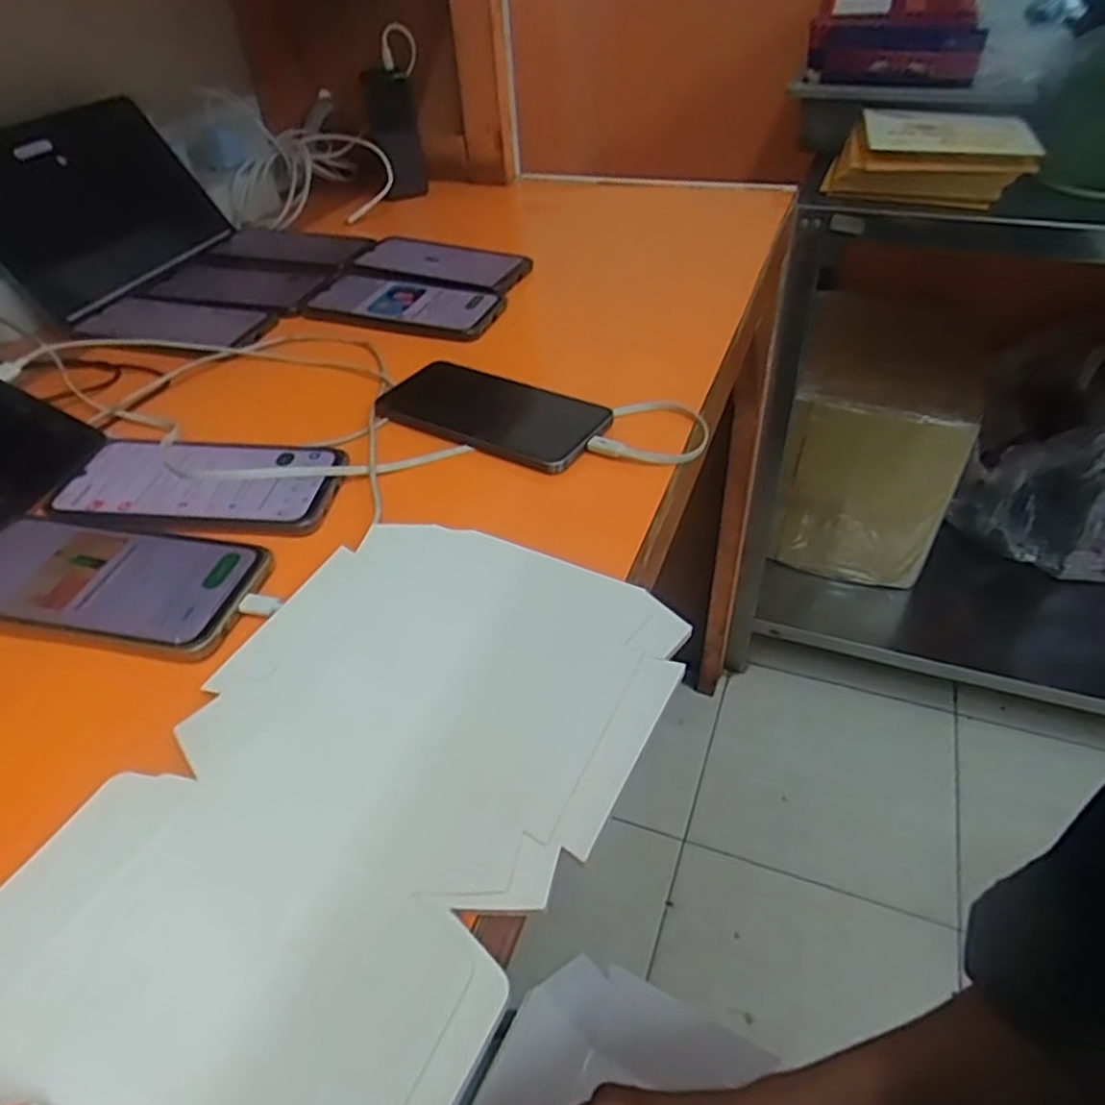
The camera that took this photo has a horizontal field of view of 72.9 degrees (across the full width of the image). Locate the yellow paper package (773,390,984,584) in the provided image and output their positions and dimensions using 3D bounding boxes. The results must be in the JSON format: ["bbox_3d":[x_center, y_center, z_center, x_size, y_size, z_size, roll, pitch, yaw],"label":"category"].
[{"bbox_3d":[0.520,-0.092,1.259,0.262,0.345,0.033,10,43,15],"label":"yellow paper package"}]

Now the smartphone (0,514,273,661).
[{"bbox_3d":[-0.246,0.014,0.411,0.165,0.008,0.082,7,44,9],"label":"smartphone"}]

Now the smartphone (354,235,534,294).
[{"bbox_3d":[-0.109,-0.291,0.741,0.177,0.009,0.073,16,45,21],"label":"smartphone"}]

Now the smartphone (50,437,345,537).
[{"bbox_3d":[-0.224,-0.050,0.473,0.170,0.014,0.086,2,43,4],"label":"smartphone"}]

